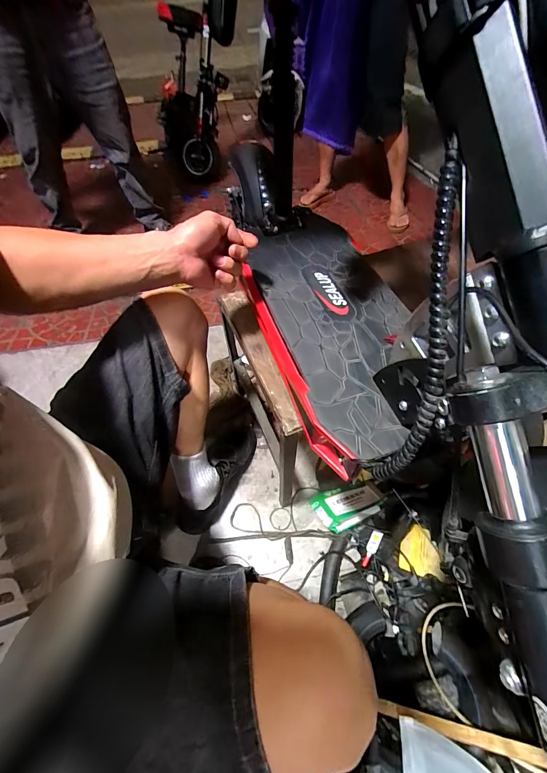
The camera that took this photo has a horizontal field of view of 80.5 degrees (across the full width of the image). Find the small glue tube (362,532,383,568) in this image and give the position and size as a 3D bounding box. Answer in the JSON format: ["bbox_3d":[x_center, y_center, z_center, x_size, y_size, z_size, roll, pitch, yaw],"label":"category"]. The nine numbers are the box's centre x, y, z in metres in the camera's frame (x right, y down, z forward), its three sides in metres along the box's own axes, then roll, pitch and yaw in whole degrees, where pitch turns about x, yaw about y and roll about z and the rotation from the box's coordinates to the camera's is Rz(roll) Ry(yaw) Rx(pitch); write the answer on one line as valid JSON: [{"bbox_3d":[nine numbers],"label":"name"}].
[{"bbox_3d":[0.212,0.350,0.697,0.022,0.011,0.077,27,77,17],"label":"small glue tube"}]

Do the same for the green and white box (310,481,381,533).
[{"bbox_3d":[0.177,0.282,0.770,0.162,0.038,0.097,-15,30,-13],"label":"green and white box"}]

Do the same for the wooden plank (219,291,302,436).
[{"bbox_3d":[-0.028,-0.060,0.586,0.045,0.030,0.335,-19,59,-12],"label":"wooden plank"}]

